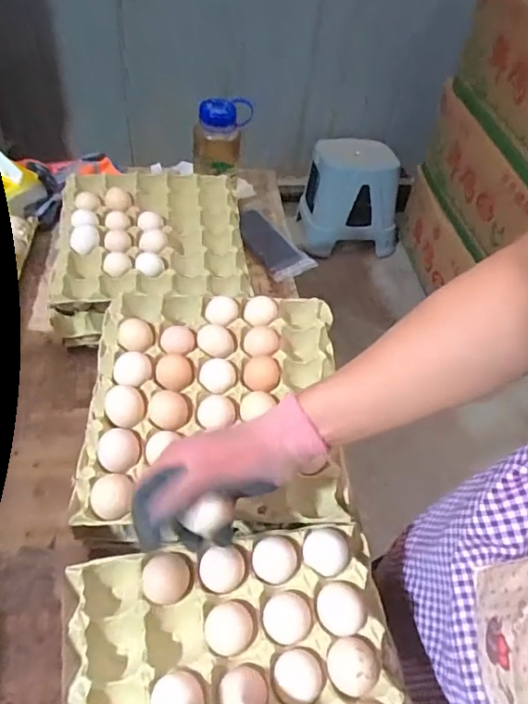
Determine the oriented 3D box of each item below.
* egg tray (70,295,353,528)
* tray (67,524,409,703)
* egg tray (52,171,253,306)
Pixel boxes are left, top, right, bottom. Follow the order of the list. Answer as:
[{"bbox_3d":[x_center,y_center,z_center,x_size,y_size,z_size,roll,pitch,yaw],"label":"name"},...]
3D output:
[{"bbox_3d":[-0.056,0.051,0.606,0.280,0.050,0.297,2,52,-3],"label":"egg tray"},{"bbox_3d":[-0.016,0.301,0.418,0.272,0.046,0.289,-7,52,-10],"label":"tray"},{"bbox_3d":[-0.173,-0.171,0.815,0.286,0.053,0.366,-4,52,-8],"label":"egg tray"}]

